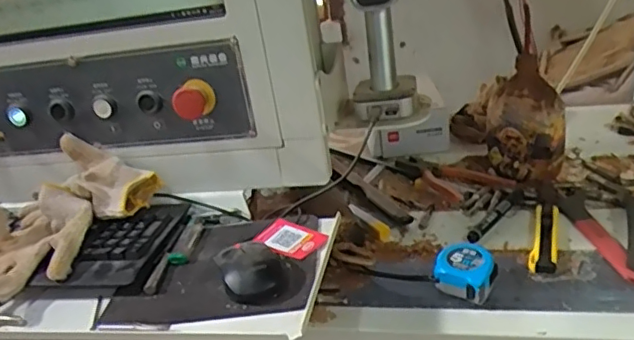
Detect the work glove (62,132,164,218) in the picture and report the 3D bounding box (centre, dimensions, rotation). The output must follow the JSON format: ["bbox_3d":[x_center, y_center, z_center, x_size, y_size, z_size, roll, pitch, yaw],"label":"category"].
[{"bbox_3d":[-0.275,0.007,0.748,0.147,0.056,0.084,30,41,25],"label":"work glove"}]

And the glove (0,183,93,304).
[{"bbox_3d":[-0.347,0.075,0.686,0.154,0.065,0.177,-18,27,-18],"label":"glove"}]

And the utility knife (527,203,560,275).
[{"bbox_3d":[0.298,0.084,0.748,0.033,0.017,0.146,4,27,24],"label":"utility knife"}]

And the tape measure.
[{"bbox_3d":[0.177,0.123,0.683,0.066,0.046,0.063,15,33,39],"label":"tape measure"}]

